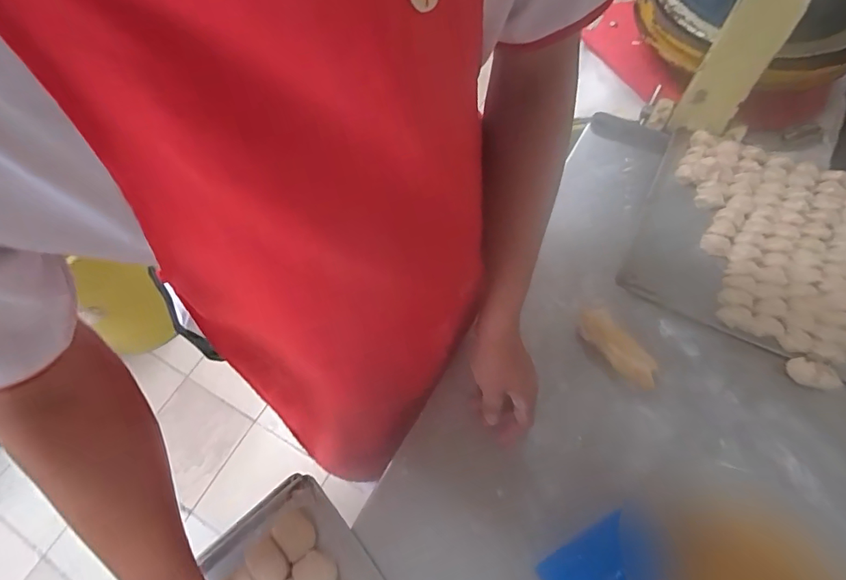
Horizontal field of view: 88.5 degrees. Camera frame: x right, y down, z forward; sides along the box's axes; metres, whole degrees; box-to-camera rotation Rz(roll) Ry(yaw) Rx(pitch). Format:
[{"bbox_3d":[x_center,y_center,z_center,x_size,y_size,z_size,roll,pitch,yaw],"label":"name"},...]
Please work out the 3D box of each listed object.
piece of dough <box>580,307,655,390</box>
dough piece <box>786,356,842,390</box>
[{"bbox_3d":[0.258,0.076,0.581,0.049,0.023,0.125,-24,65,-8],"label":"piece of dough"},{"bbox_3d":[0.497,0.108,0.549,0.056,0.020,0.031,26,68,15],"label":"dough piece"}]

